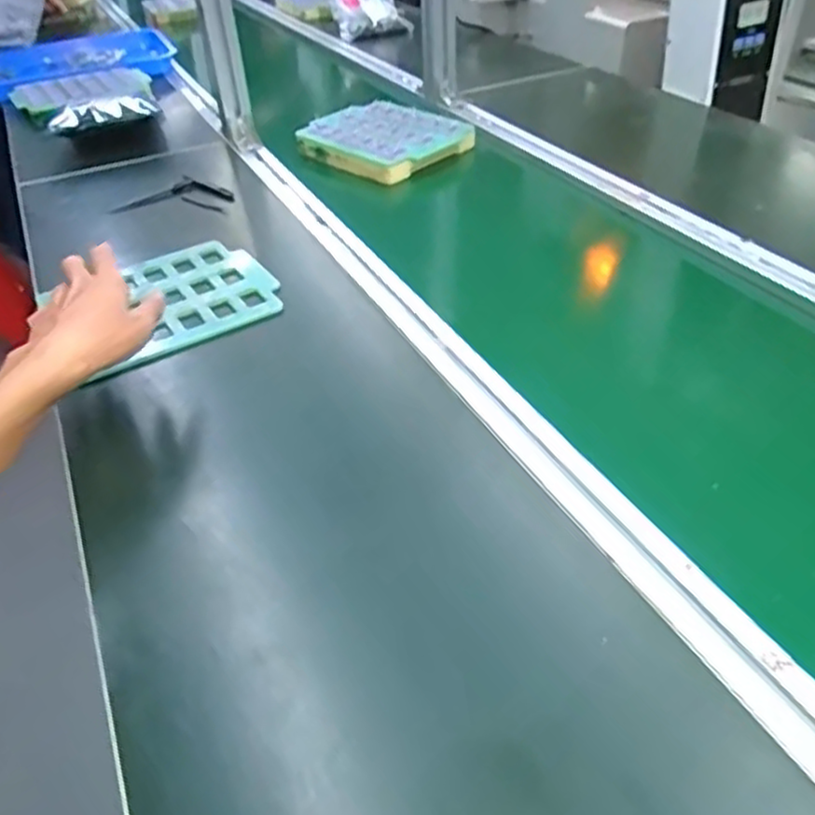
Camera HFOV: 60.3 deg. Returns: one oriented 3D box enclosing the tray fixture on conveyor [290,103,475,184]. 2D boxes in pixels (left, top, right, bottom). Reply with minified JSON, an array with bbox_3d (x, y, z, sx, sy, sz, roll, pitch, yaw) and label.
[{"bbox_3d":[-0.035,-0.386,1.006,0.197,0.033,0.179,30,52,33],"label":"tray fixture on conveyor"}]

